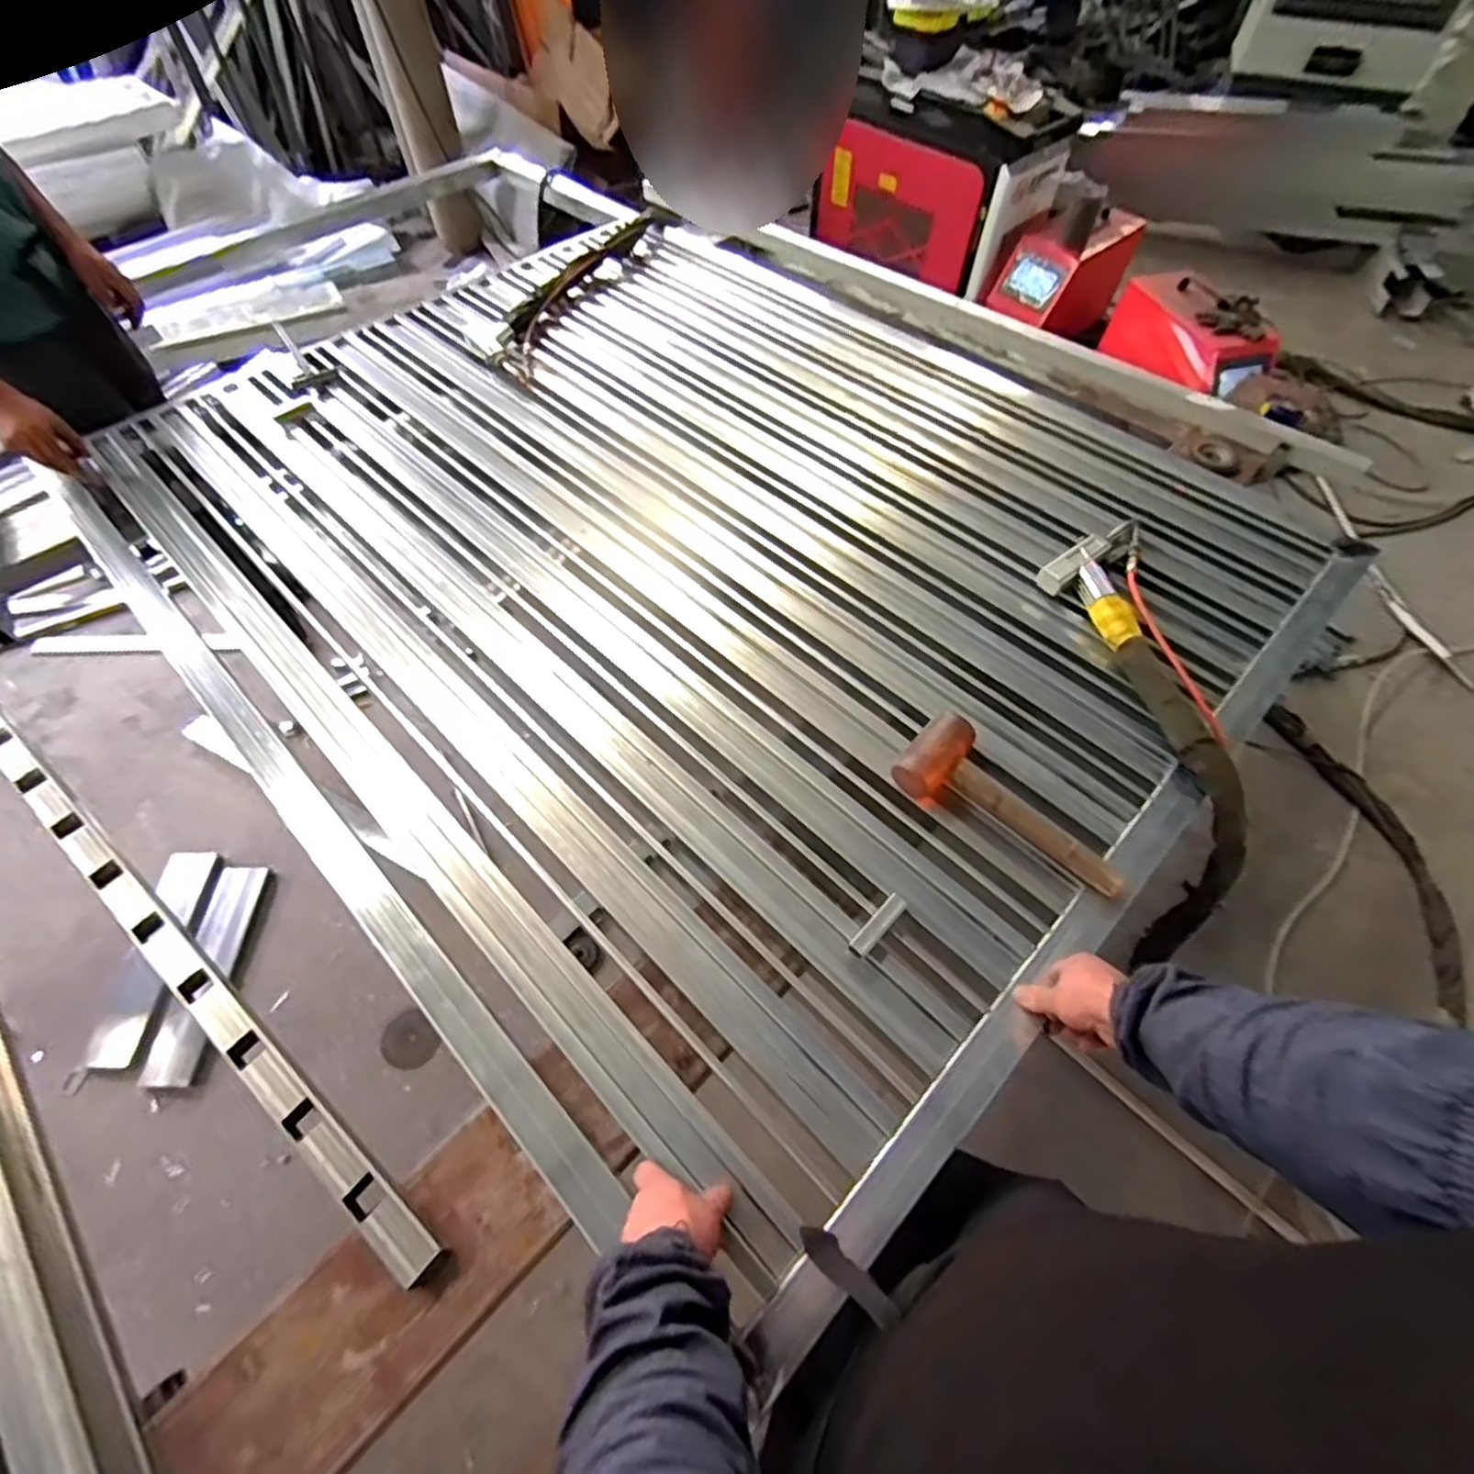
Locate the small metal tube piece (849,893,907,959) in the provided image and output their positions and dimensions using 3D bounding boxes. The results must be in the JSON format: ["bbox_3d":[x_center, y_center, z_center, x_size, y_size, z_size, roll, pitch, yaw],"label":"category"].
[{"bbox_3d":[0.156,0.210,0.770,0.022,0.014,0.081,39,75,25],"label":"small metal tube piece"}]

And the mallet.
[{"bbox_3d":[0.334,0.093,0.857,0.286,0.064,0.106,40,62,10],"label":"mallet"}]

